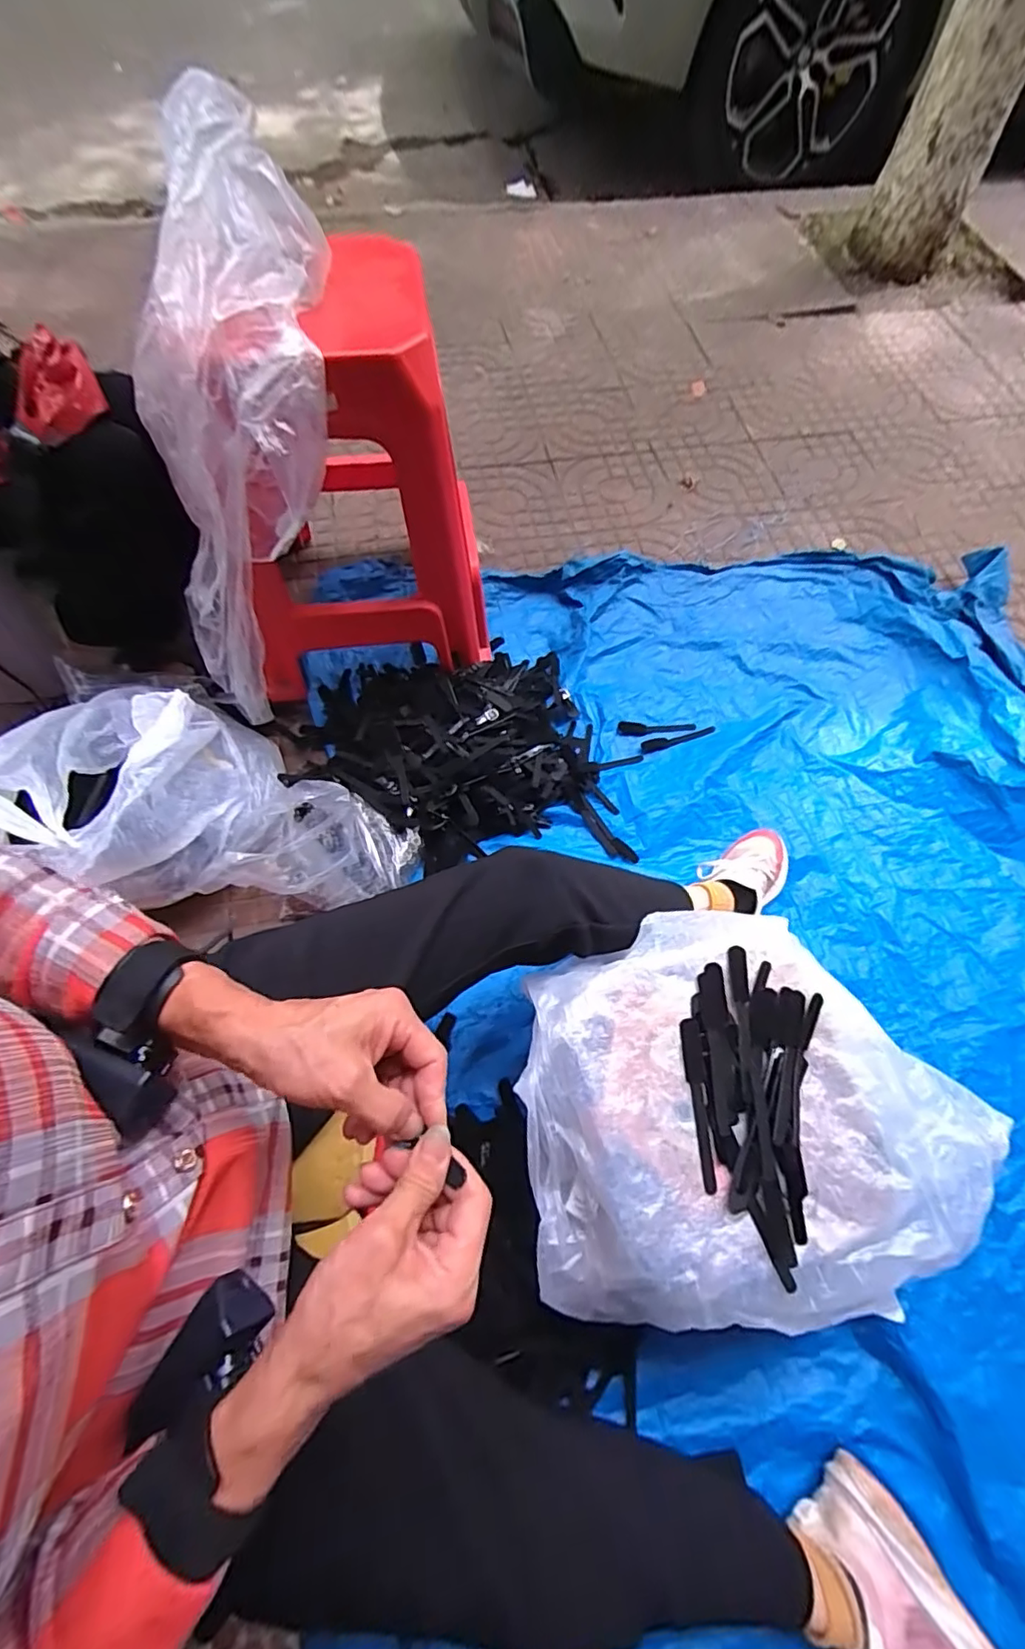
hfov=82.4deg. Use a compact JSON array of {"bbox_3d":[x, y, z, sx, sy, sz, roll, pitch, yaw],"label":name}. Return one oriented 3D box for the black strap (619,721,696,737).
[{"bbox_3d":[0.253,-0.171,1.035,0.137,0.005,0.030,-2,65,-4],"label":"black strap"}]

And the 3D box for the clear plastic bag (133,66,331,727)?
[{"bbox_3d":[-0.325,-0.405,0.708,0.190,0.657,0.145,30,38,11],"label":"clear plastic bag"}]

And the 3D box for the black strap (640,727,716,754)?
[{"bbox_3d":[0.290,-0.148,1.022,0.136,0.008,0.024,-14,66,-9],"label":"black strap"}]

